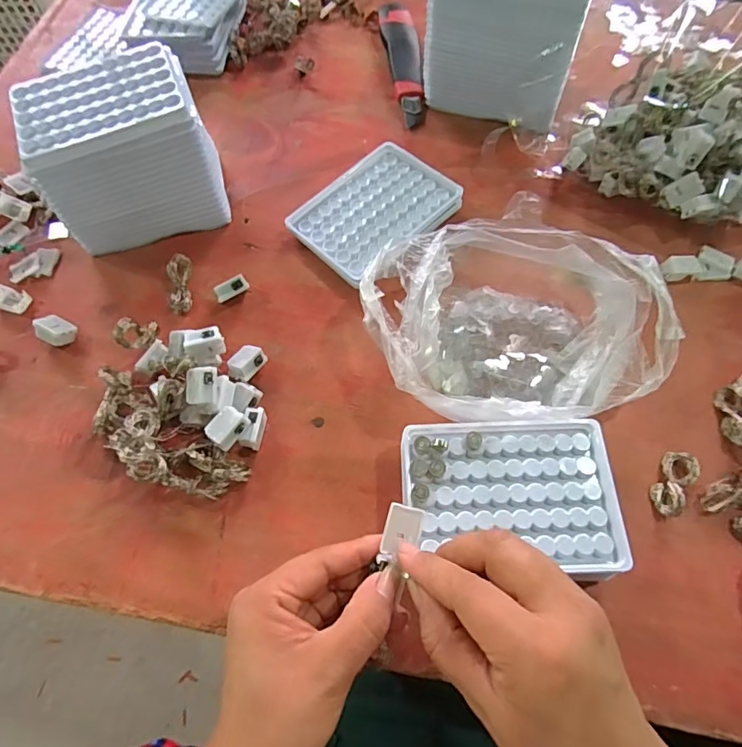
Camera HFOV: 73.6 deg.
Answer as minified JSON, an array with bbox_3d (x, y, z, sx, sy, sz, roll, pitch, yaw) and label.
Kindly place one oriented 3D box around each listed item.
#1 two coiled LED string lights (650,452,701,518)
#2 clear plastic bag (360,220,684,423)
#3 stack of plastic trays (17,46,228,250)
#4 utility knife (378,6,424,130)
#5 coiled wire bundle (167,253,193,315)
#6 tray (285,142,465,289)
[{"bbox_3d":[0.207,0.073,0.338,0.022,0.014,0.051,35,71,16],"label":"two coiled LED string lights"},{"bbox_3d":[0.101,-0.035,0.363,0.191,0.064,0.156,-22,67,-8],"label":"clear plastic bag"},{"bbox_3d":[-0.198,-0.181,0.416,0.129,0.105,0.096,-15,66,-5],"label":"stack of plastic trays"},{"bbox_3d":[0.037,-0.332,0.528,0.037,0.014,0.177,-7,65,-1],"label":"utility knife"},{"bbox_3d":[-0.159,-0.075,0.415,0.016,0.014,0.049,-2,86,1],"label":"coiled wire bundle"},{"bbox_3d":[0.003,-0.141,0.437,0.101,0.020,0.131,41,73,18],"label":"tray"}]

